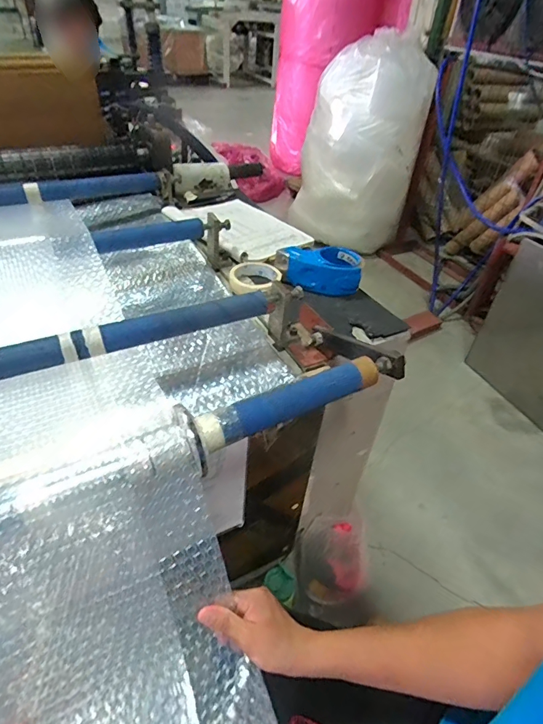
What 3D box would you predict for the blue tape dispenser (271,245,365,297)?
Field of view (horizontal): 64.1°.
[{"bbox_3d":[0.087,-0.176,0.816,0.160,0.054,0.112,10,41,5],"label":"blue tape dispenser"}]

